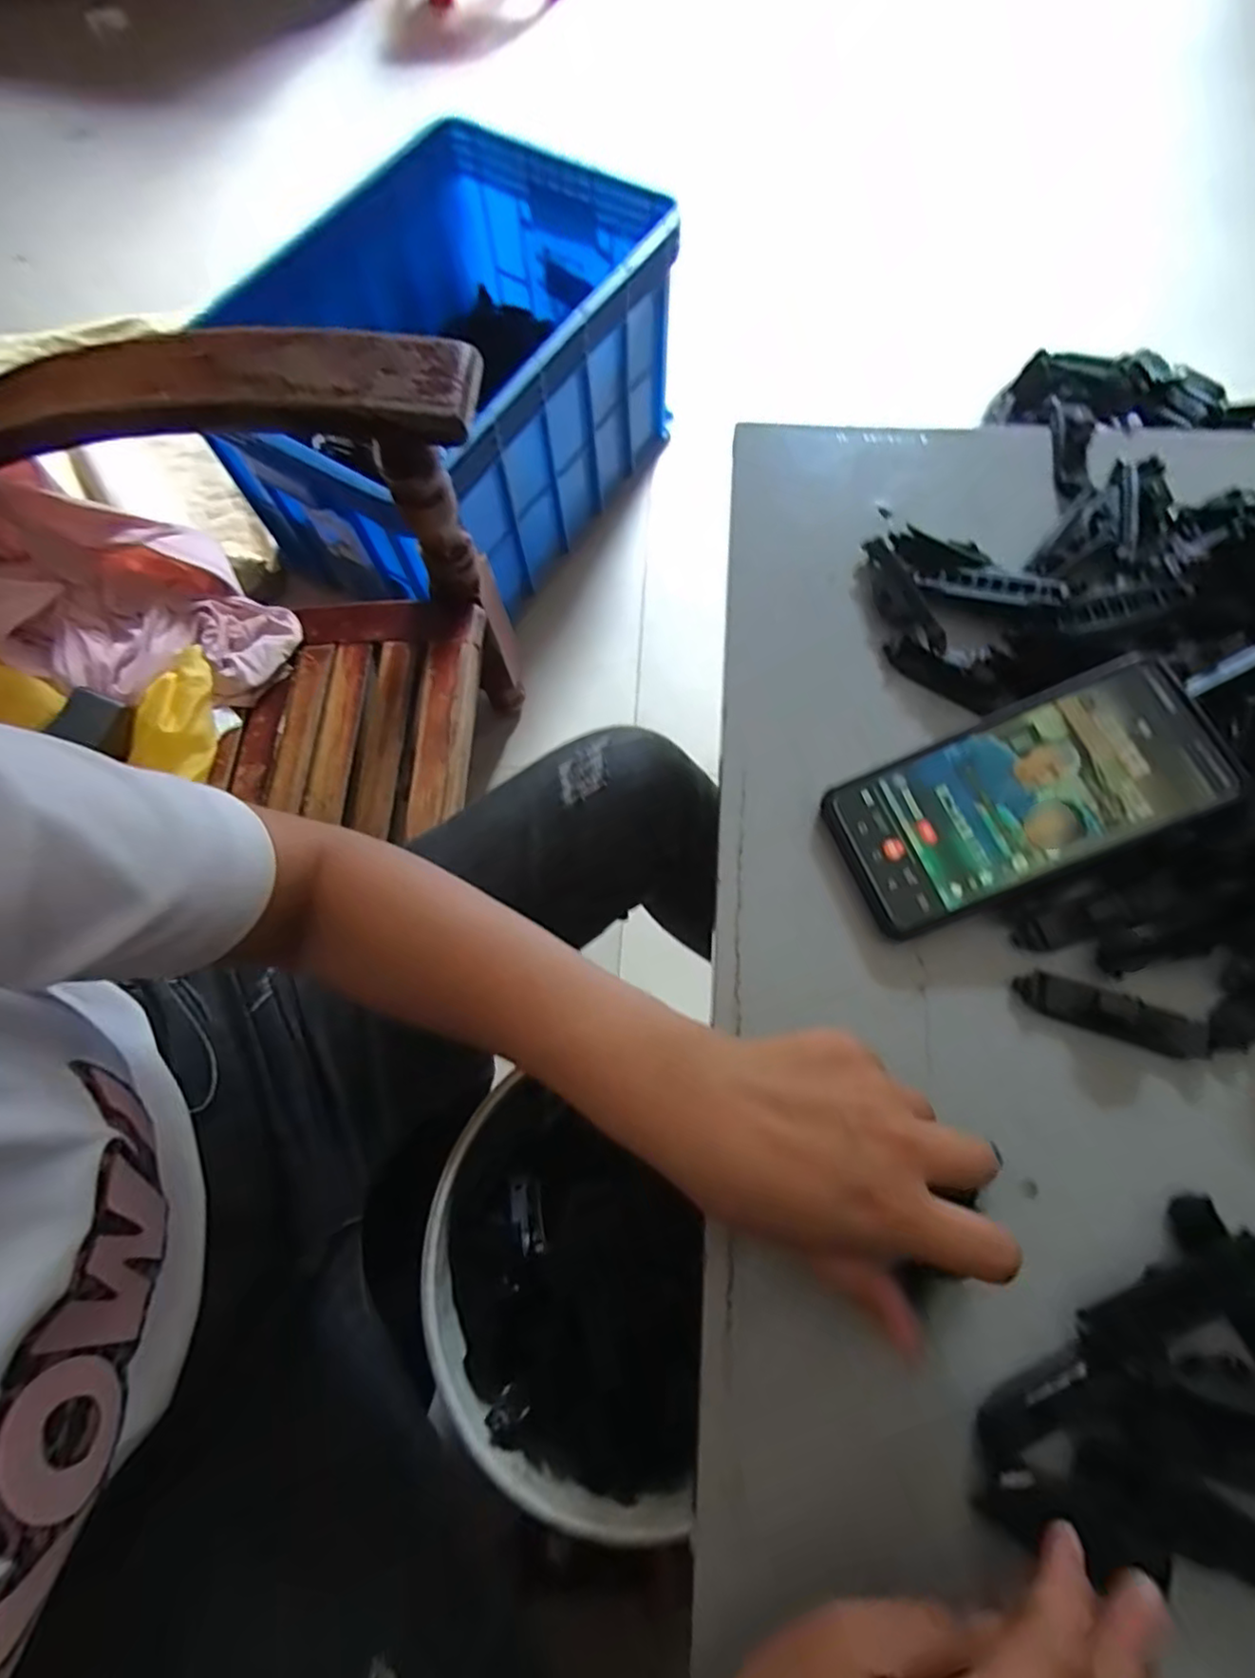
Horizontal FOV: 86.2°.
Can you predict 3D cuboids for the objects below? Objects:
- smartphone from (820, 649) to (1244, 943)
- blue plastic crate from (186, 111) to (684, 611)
[{"bbox_3d":[0.185,-0.021,0.314,0.168,0.007,0.079,-26,72,6],"label":"smartphone"},{"bbox_3d":[-0.258,-0.660,0.962,0.483,0.316,0.644,29,74,11],"label":"blue plastic crate"}]

